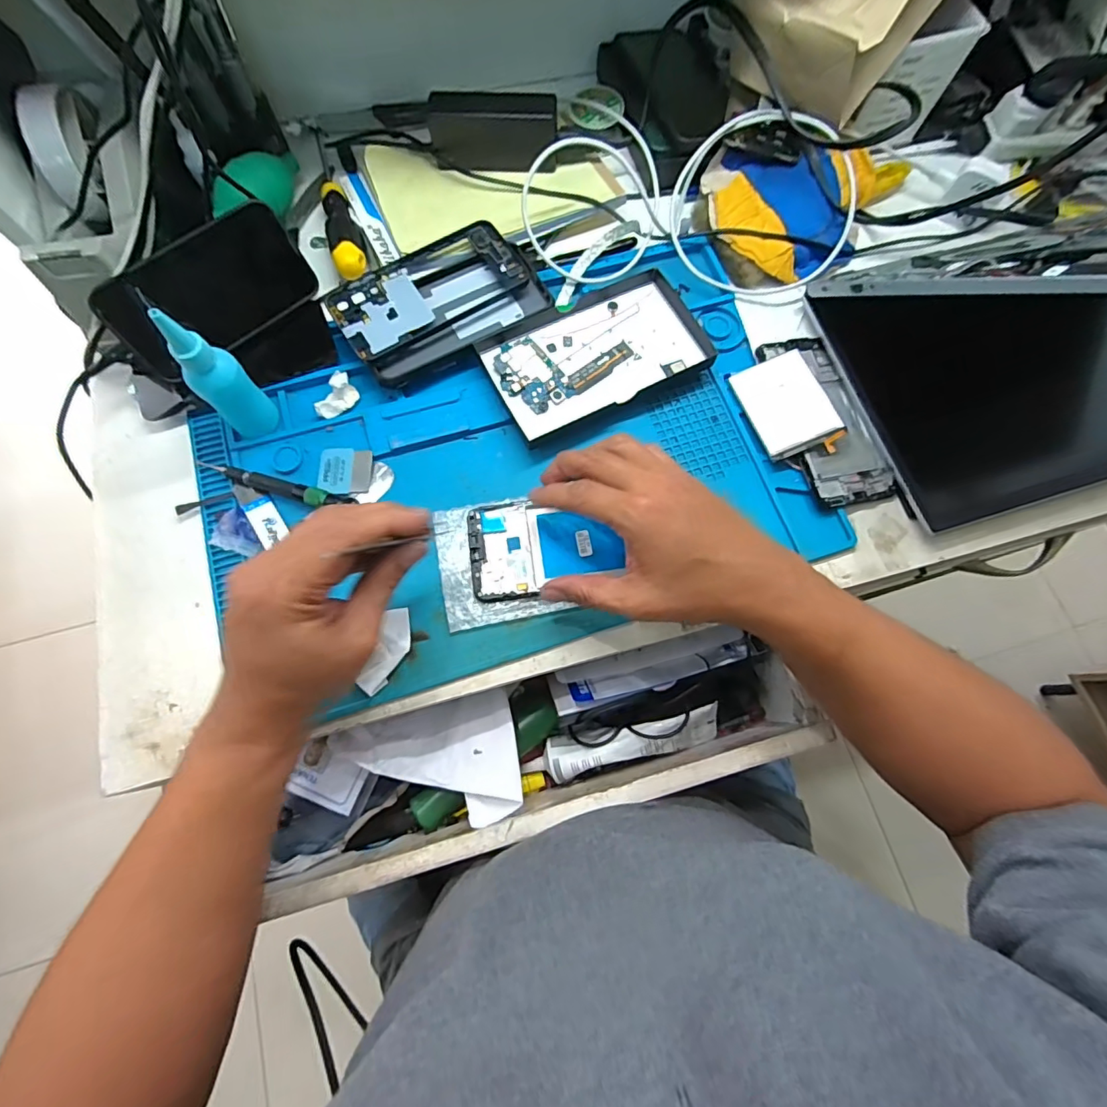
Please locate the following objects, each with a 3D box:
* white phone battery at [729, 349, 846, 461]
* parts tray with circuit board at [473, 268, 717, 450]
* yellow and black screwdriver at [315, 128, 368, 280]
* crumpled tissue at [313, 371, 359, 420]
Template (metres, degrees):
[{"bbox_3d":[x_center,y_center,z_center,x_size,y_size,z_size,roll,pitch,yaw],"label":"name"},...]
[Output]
[{"bbox_3d":[0.192,-0.123,0.424,0.060,0.009,0.085,-23,77,11],"label":"white phone battery"},{"bbox_3d":[0.035,-0.171,0.434,0.180,0.019,0.107,-28,79,-8],"label":"parts tray with circuit board"},{"bbox_3d":[-0.202,-0.335,0.476,0.029,0.027,0.203,-16,77,-6],"label":"yellow and black screwdriver"},{"bbox_3d":[-0.176,-0.127,0.419,0.020,0.015,0.038,30,77,6],"label":"crumpled tissue"}]

